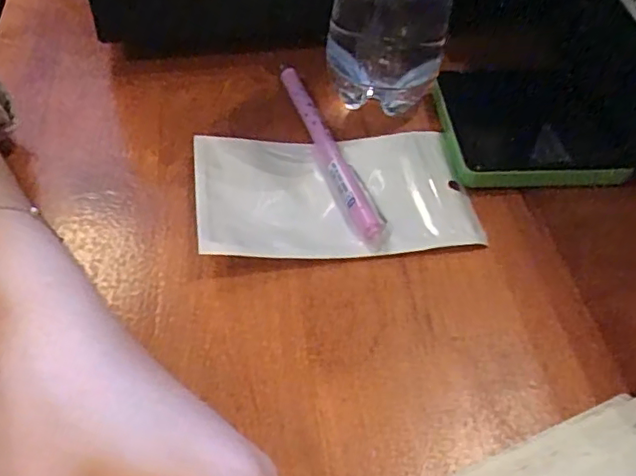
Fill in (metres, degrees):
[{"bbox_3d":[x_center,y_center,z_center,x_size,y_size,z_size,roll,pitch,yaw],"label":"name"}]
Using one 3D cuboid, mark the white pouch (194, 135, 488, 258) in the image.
[{"bbox_3d":[0.008,-0.025,0.294,0.132,0.017,0.078,-7,51,-8],"label":"white pouch"}]

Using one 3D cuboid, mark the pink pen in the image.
[{"bbox_3d":[0.005,-0.048,0.315,0.015,0.013,0.126,-16,52,-15],"label":"pink pen"}]

